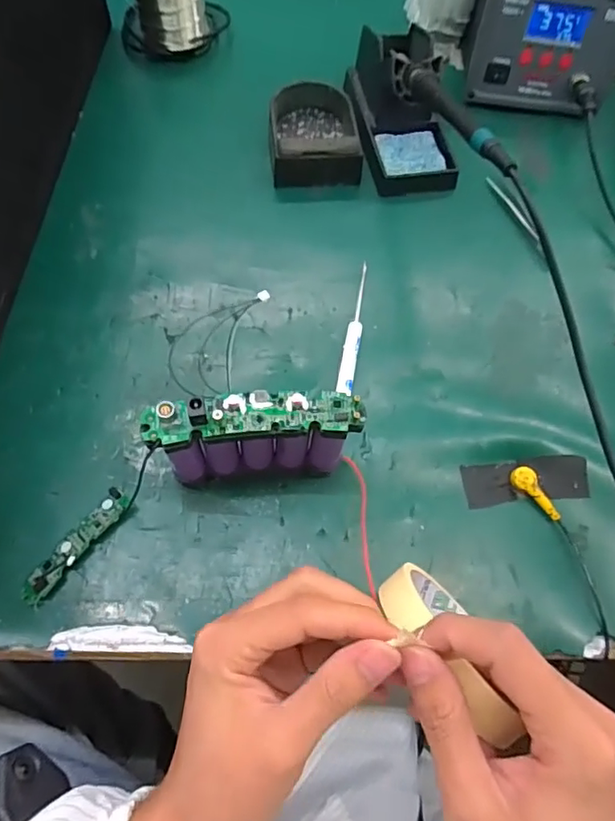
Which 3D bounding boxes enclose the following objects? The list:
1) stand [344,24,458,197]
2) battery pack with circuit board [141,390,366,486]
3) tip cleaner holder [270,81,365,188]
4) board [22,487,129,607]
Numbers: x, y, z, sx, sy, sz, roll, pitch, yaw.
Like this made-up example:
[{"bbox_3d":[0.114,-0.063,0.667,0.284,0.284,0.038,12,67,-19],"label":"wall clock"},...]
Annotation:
[{"bbox_3d":[0.082,-0.274,0.490,0.078,0.072,0.147,-11,64,-8],"label":"stand"},{"bbox_3d":[-0.029,0.017,0.326,0.114,0.096,0.024,-5,63,-5],"label":"battery pack with circuit board"},{"bbox_3d":[0.003,-0.247,0.495,0.079,0.040,0.106,-6,63,-5],"label":"tip cleaner holder"},{"bbox_3d":[-0.141,0.081,0.337,0.015,0.009,0.078,34,66,15],"label":"board"}]

